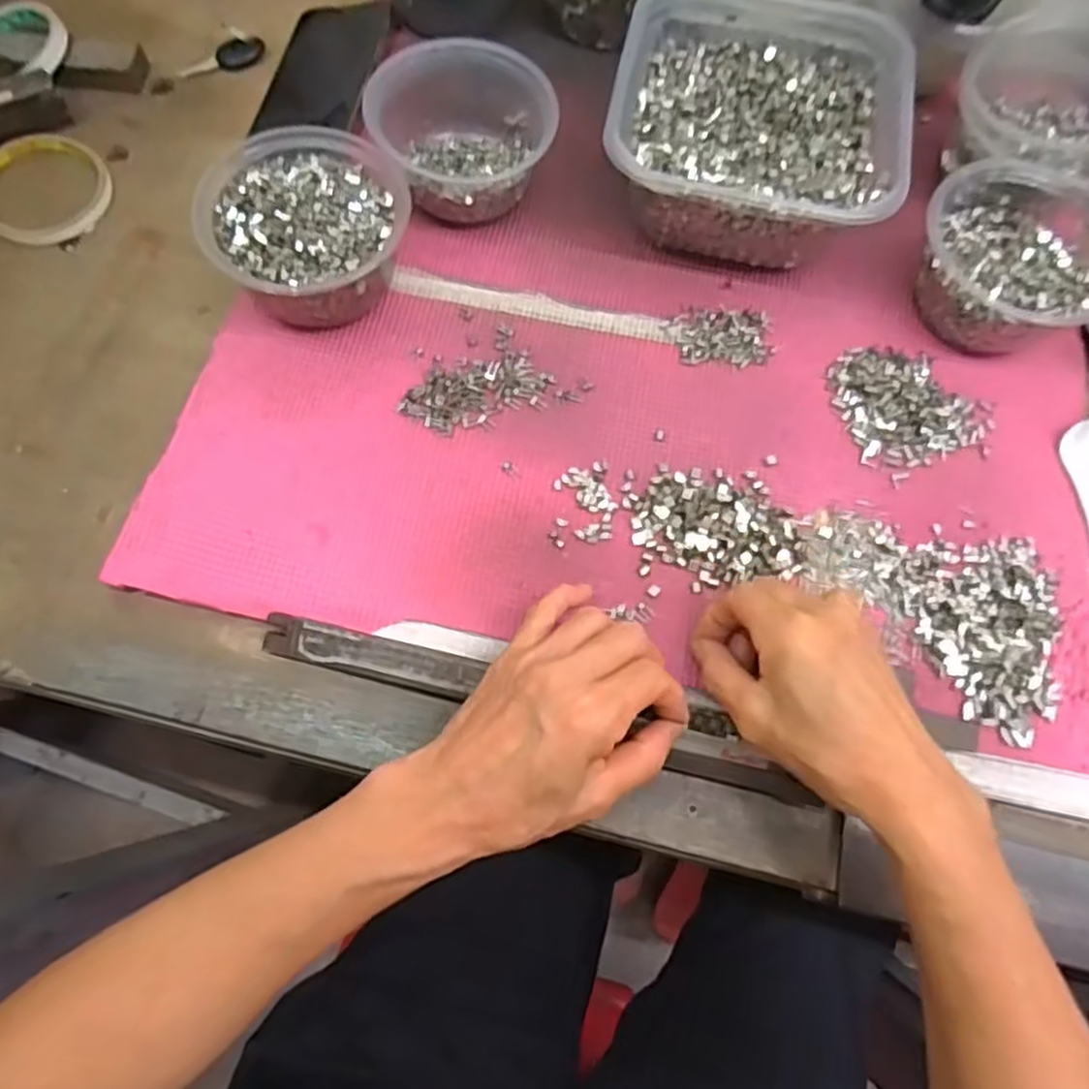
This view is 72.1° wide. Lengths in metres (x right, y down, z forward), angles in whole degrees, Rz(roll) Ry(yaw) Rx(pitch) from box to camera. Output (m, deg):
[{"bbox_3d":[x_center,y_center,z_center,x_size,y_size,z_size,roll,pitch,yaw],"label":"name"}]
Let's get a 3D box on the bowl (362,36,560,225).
[{"bbox_3d":[-0.051,-0.259,0.472,0.113,0.070,0.101,-1,69,-2],"label":"bowl"}]

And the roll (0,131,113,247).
[{"bbox_3d":[-0.330,-0.234,0.492,0.085,0.013,0.083,1,68,-3],"label":"roll"}]

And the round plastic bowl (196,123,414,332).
[{"bbox_3d":[-0.135,-0.185,0.445,0.111,0.058,0.107,1,68,-3],"label":"round plastic bowl"}]

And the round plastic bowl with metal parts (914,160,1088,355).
[{"bbox_3d":[0.284,-0.175,0.458,0.113,0.053,0.115,1,68,-3],"label":"round plastic bowl with metal parts"}]

